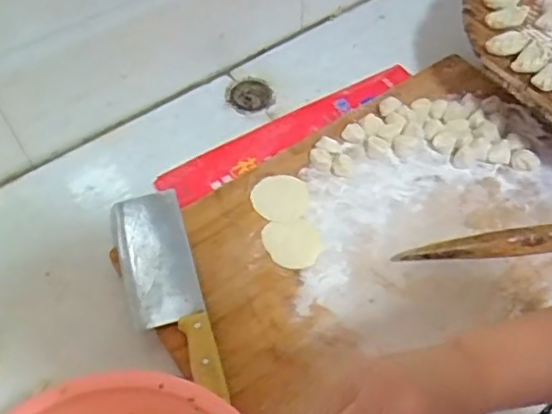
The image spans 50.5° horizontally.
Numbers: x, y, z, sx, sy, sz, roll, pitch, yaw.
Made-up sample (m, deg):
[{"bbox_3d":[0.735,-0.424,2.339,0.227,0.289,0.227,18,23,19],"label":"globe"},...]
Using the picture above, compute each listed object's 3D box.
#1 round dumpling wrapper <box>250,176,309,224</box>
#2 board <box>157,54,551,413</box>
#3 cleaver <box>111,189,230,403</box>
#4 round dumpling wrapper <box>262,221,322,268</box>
[{"bbox_3d":[0.005,-0.012,0.722,0.068,0.005,0.069,4,57,-7],"label":"round dumpling wrapper"},{"bbox_3d":[0.123,0.018,0.707,0.549,0.051,0.409,-28,60,-17],"label":"board"},{"bbox_3d":[-0.126,0.090,0.647,0.081,0.016,0.265,-15,57,-9],"label":"cleaver"},{"bbox_3d":[0.018,0.043,0.684,0.066,0.005,0.061,0,56,1],"label":"round dumpling wrapper"}]

